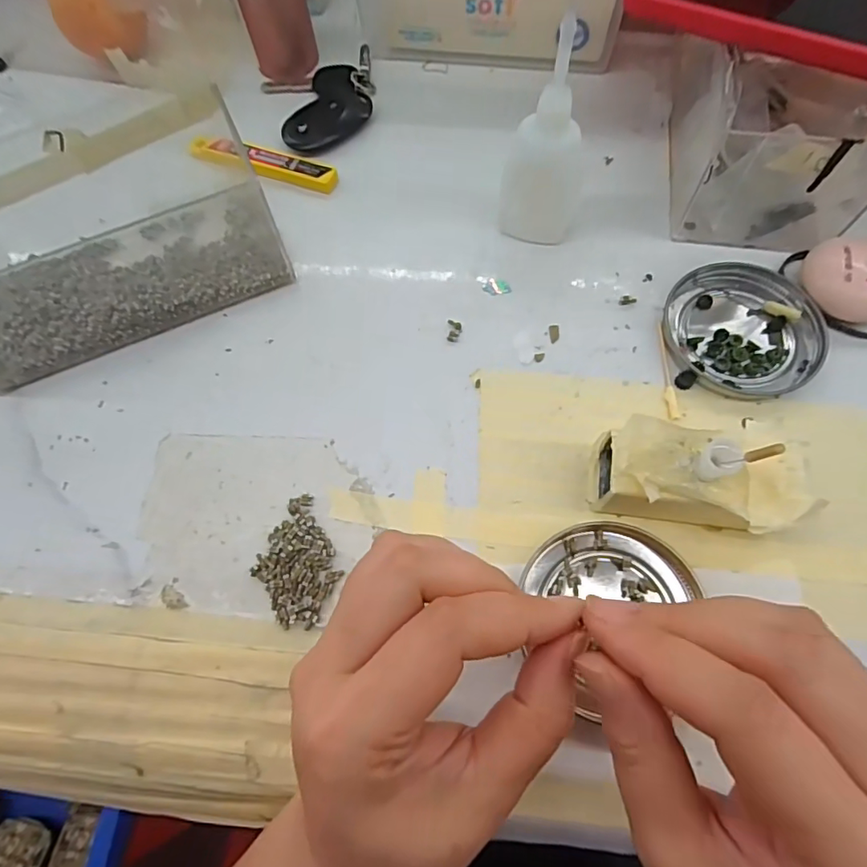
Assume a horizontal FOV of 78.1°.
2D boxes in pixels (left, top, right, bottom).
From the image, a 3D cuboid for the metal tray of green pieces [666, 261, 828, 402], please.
[{"bbox_3d":[0.163,-0.056,0.281,0.074,0.008,0.077,-2,67,1],"label":"metal tray of green pieces"}]

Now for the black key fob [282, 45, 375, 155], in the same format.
[{"bbox_3d":[-0.065,-0.226,0.360,0.046,0.009,0.095,12,69,8],"label":"black key fob"}]

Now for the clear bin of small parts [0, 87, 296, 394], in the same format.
[{"bbox_3d":[-0.185,-0.109,0.289,0.183,0.064,0.108,-23,69,-6],"label":"clear bin of small parts"}]

